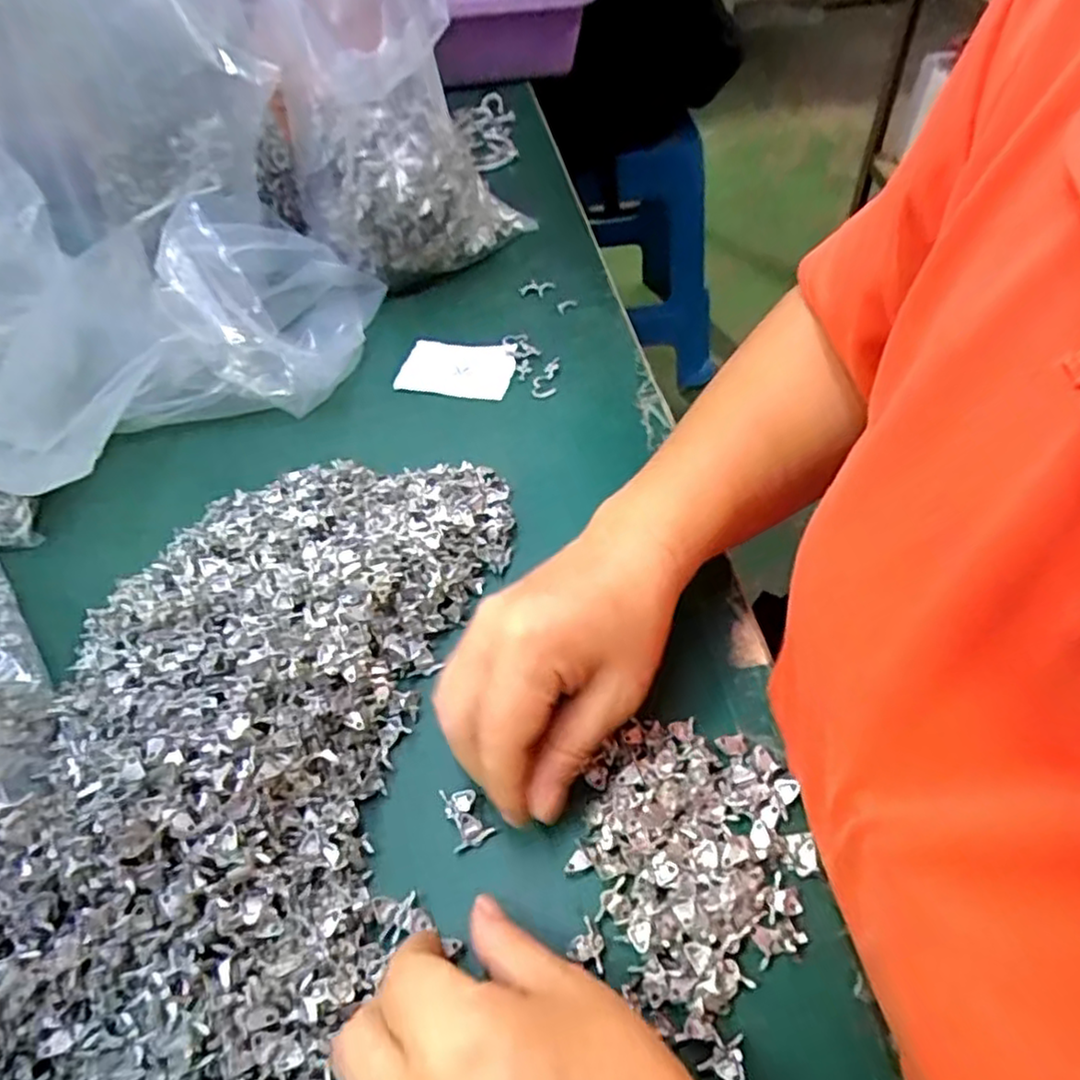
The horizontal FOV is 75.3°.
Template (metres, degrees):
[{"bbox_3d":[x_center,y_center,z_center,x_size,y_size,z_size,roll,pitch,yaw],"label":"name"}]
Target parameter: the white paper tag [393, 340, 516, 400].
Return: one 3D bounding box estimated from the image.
[{"bbox_3d":[-0.055,-0.118,0.475,0.074,0.007,0.048,6,54,10],"label":"white paper tag"}]

